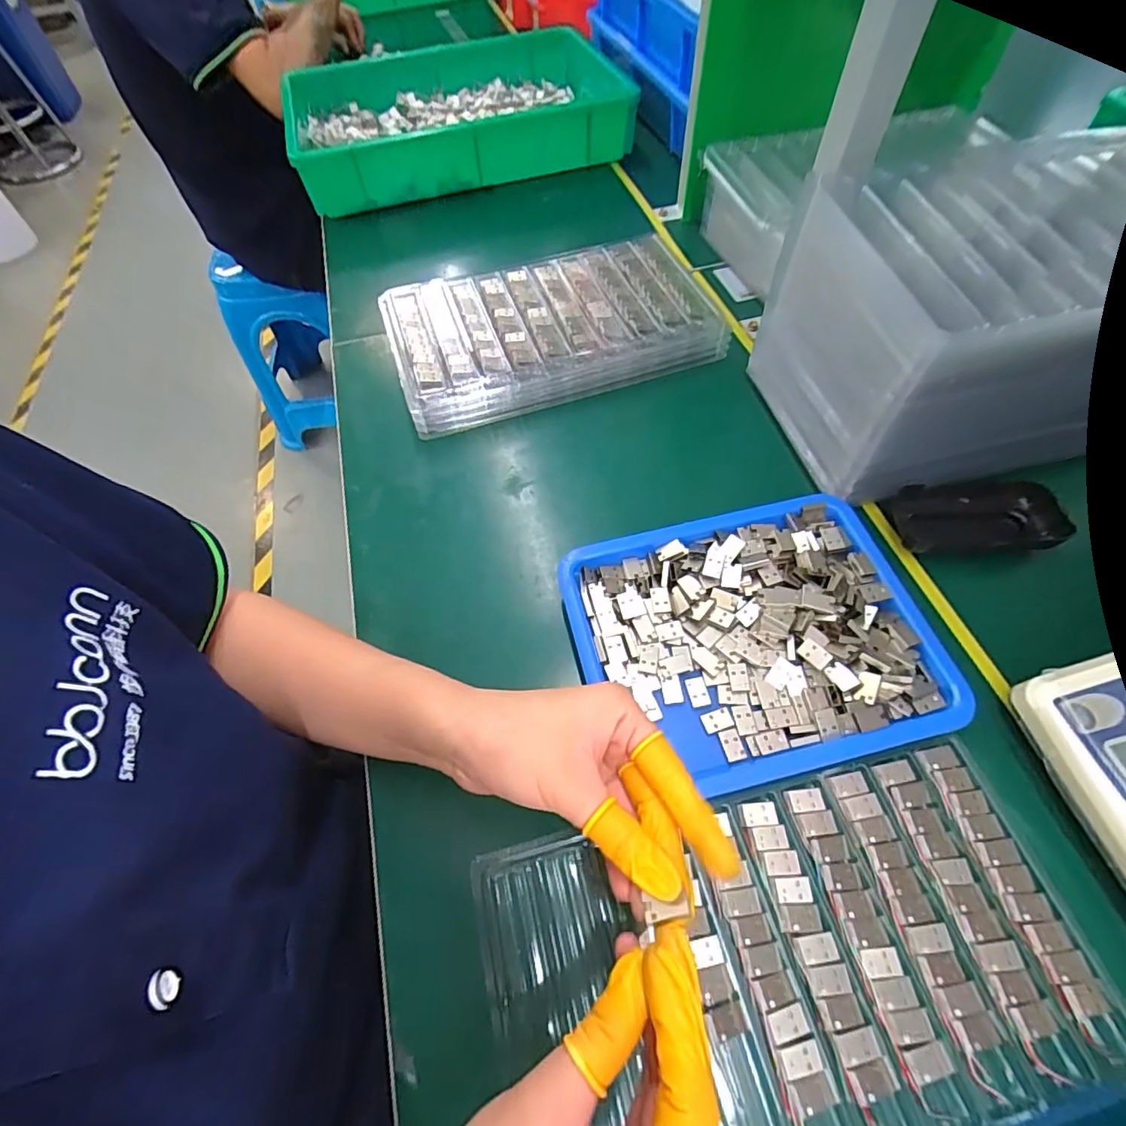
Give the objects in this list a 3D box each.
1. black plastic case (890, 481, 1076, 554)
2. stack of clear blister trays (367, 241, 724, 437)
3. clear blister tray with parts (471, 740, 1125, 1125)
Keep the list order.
[{"bbox_3d":[0.300,-0.033,0.383,0.110,0.022,0.056,-4,59,2],"label":"black plastic case"},{"bbox_3d":[-0.013,-0.228,0.509,0.296,0.047,0.170,-15,59,-5],"label":"stack of clear blister trays"},{"bbox_3d":[0.110,0.200,0.265,0.295,0.012,0.154,-12,59,-3],"label":"clear blister tray with parts"}]

